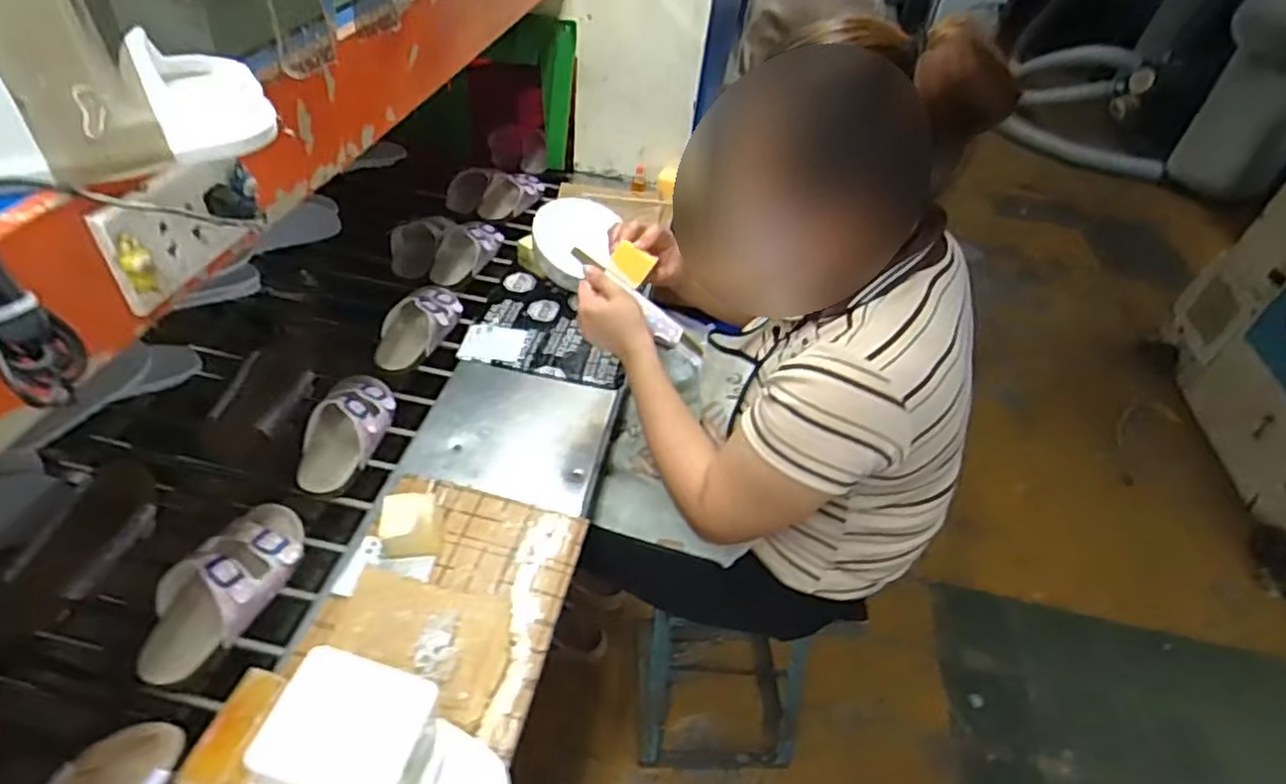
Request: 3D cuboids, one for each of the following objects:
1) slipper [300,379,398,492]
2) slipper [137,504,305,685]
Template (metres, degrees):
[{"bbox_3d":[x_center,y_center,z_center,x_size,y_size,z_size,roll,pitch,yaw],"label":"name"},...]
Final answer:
[{"bbox_3d":[-0.389,0.040,0.892,0.094,0.078,0.203,4,42,-5],"label":"slipper"},{"bbox_3d":[-0.441,0.188,0.709,0.100,0.056,0.211,11,42,3],"label":"slipper"}]

